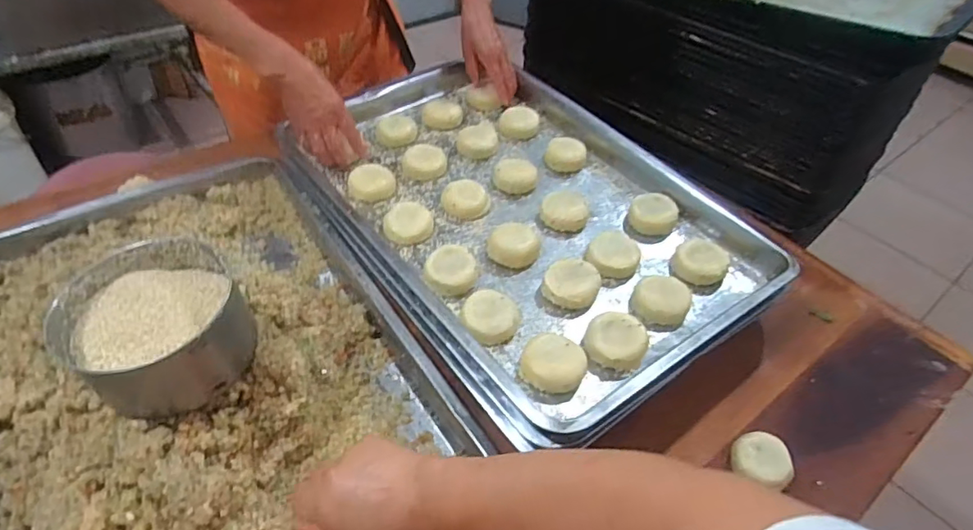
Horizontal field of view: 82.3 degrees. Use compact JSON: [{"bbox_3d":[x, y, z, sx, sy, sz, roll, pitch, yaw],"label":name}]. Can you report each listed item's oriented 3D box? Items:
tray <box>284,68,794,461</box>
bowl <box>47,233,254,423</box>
[{"bbox_3d":[0.027,-0.082,0.707,0.406,0.054,0.605,-28,53,-29],"label":"tray"},{"bbox_3d":[-0.284,0.051,0.483,0.133,0.073,0.134,2,46,-2],"label":"bowl"}]

